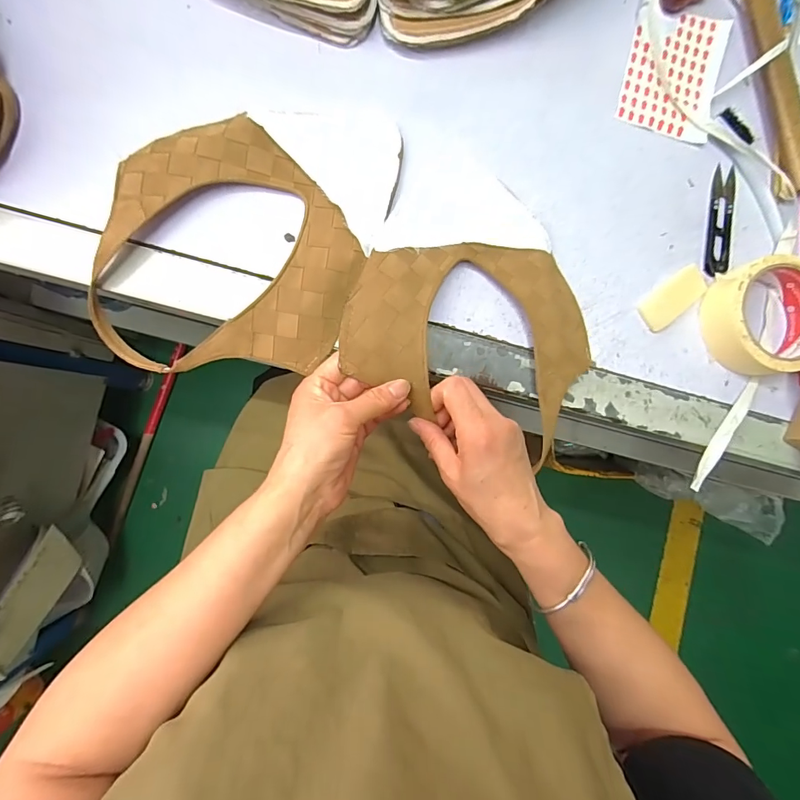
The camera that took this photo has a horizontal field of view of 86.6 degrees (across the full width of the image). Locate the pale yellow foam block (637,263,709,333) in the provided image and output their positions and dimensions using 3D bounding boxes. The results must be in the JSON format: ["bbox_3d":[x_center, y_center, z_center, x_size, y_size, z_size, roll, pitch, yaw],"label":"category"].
[{"bbox_3d":[0.240,-0.089,0.372,0.068,0.008,0.030,-41,93,-7],"label":"pale yellow foam block"}]

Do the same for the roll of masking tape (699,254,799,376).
[{"bbox_3d":[0.311,-0.069,0.359,0.090,0.037,0.093,0,87,-7],"label":"roll of masking tape"}]

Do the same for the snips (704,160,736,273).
[{"bbox_3d":[0.285,-0.158,0.373,0.020,0.007,0.103,11,86,-7],"label":"snips"}]

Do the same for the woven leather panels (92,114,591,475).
[{"bbox_3d":[-0.030,-0.083,0.334,0.378,0.043,0.183,16,85,-5],"label":"woven leather panels"}]

